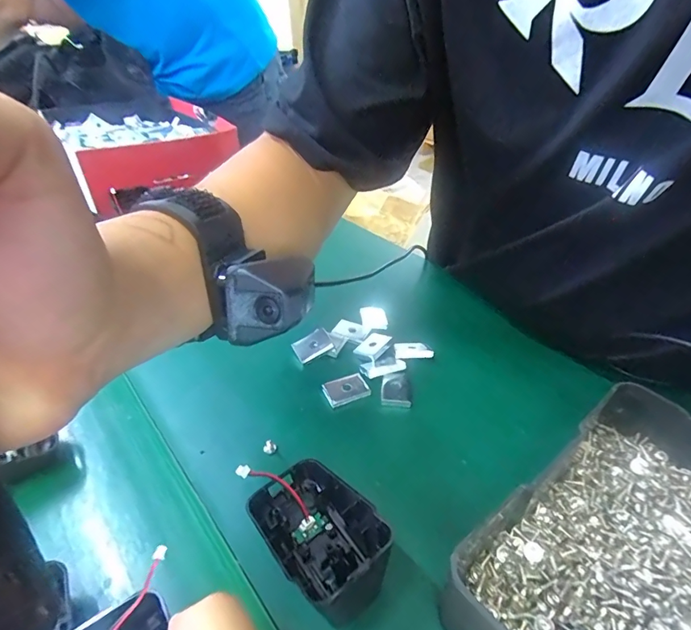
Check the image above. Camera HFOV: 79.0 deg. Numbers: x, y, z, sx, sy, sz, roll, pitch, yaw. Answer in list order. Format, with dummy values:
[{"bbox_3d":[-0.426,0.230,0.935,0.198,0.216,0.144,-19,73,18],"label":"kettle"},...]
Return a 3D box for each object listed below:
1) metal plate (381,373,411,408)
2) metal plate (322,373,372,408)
[{"bbox_3d":[0.034,0.051,0.287,0.018,0.004,0.027,1,39,3],"label":"metal plate"},{"bbox_3d":[0.000,0.052,0.289,0.029,0.007,0.020,-16,42,-17],"label":"metal plate"}]

